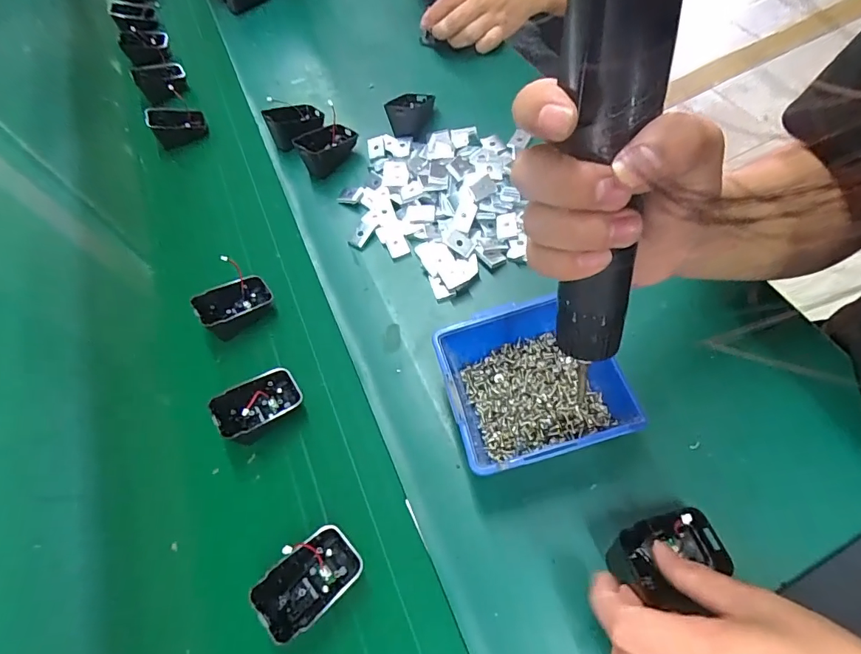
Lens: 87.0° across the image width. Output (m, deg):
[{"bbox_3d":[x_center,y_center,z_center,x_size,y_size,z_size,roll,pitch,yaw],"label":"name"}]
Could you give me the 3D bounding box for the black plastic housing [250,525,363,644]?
[{"bbox_3d":[-0.084,0.178,0.322,0.068,0.039,0.043,-40,68,-18],"label":"black plastic housing"}]

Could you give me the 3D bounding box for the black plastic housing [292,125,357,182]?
[{"bbox_3d":[-0.121,-0.212,0.529,0.042,0.031,0.072,37,69,19],"label":"black plastic housing"}]

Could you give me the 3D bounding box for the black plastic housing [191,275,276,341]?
[{"bbox_3d":[-0.190,-0.021,0.446,0.066,0.032,0.043,-32,66,-15],"label":"black plastic housing"}]

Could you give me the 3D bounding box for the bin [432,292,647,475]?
[{"bbox_3d":[0.074,0.045,0.342,0.123,0.064,0.112,-13,62,-5],"label":"bin"}]

